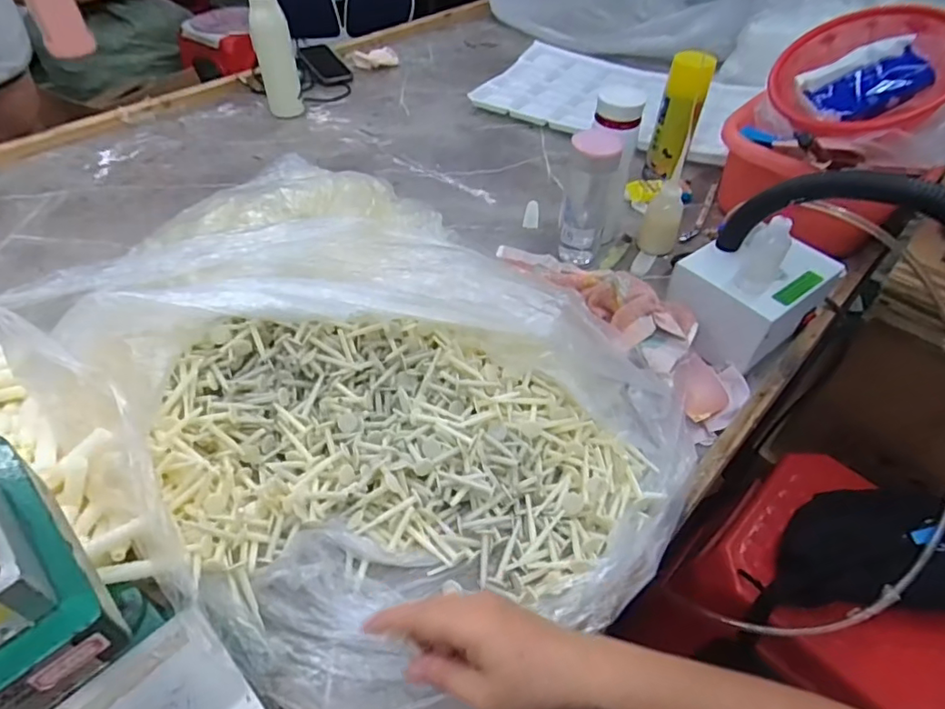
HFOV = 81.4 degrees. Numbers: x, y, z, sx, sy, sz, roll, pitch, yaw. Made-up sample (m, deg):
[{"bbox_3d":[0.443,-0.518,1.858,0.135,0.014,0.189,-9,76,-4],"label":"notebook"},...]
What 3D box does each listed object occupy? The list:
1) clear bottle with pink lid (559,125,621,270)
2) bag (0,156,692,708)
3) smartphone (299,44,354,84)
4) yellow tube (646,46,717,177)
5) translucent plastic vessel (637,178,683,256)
[{"bbox_3d":[0.158,-0.215,0.752,0.064,0.186,0.066,11,48,8],"label":"clear bottle with pink lid"},{"bbox_3d":[-0.102,0.031,0.548,0.432,0.146,0.562,-34,57,-28],"label":"bag"},{"bbox_3d":[-0.330,-0.654,1.237,0.083,0.006,0.149,-25,65,-24],"label":"smartphone"},{"bbox_3d":[0.328,-0.378,0.876,0.060,0.177,0.061,16,49,12],"label":"yellow tube"},{"bbox_3d":[0.276,-0.198,0.801,0.056,0.099,0.046,16,49,12],"label":"translucent plastic vessel"}]

